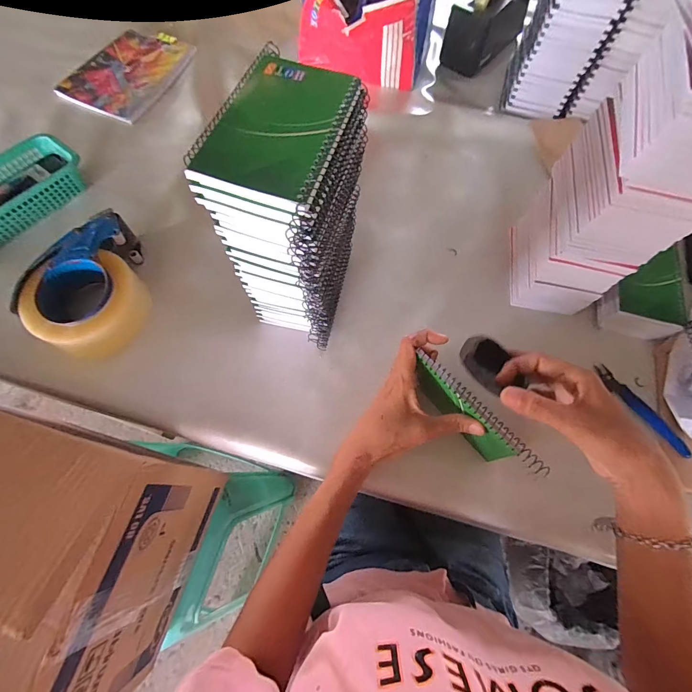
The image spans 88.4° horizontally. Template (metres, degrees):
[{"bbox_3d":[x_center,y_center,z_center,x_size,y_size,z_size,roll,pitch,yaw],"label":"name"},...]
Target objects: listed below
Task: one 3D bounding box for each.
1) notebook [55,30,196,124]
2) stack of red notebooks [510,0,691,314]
[{"bbox_3d":[-0.376,-0.473,0.612,0.163,0.011,0.204,27,75,7],"label":"notebook"},{"bbox_3d":[0.269,-0.149,0.354,0.091,0.278,0.132,11,67,3],"label":"stack of red notebooks"}]

